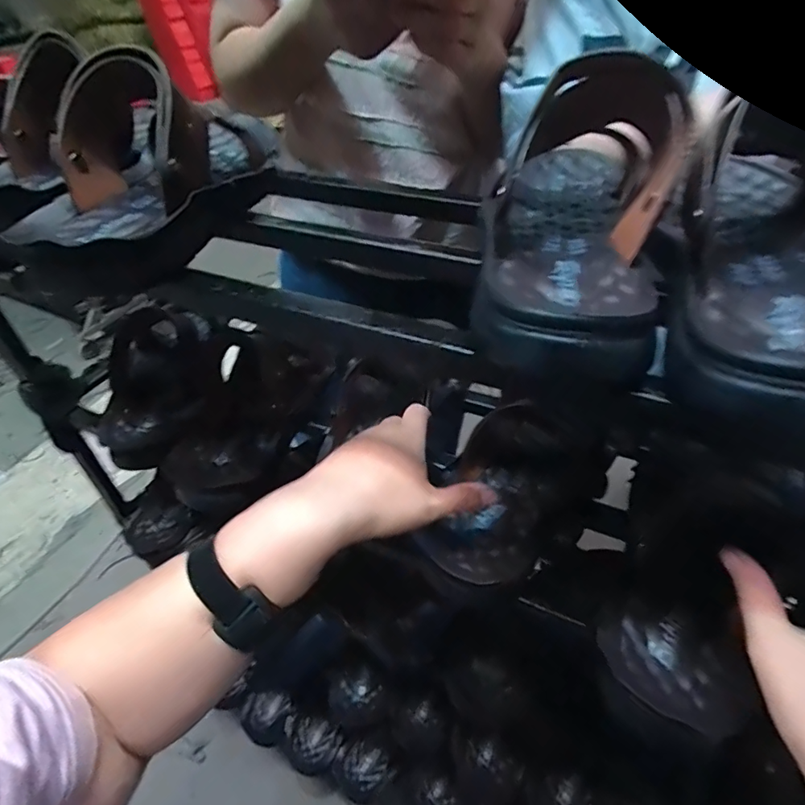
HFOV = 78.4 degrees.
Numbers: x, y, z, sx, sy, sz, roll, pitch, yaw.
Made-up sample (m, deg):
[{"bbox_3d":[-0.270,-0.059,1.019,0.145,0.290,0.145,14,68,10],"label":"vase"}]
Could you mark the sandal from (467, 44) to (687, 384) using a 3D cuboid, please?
[{"bbox_3d":[0.111,-0.135,0.299,0.091,0.097,0.277,11,44,14],"label":"sandal"}]

